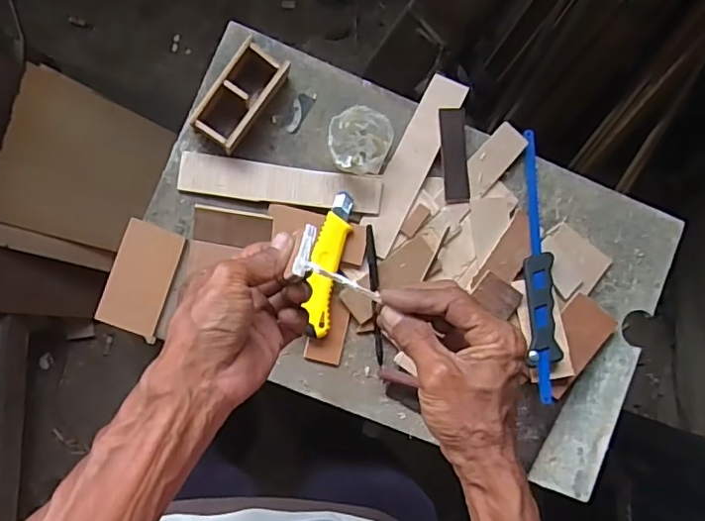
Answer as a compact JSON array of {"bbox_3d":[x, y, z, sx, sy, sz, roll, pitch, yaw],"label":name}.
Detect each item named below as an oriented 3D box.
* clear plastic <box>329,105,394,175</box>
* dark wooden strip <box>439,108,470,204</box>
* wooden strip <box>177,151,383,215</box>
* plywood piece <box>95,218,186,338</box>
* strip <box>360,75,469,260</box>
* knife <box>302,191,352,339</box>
[{"bbox_3d":[0.007,-0.124,0.617,0.068,0.046,0.066,0,88,-8],"label":"clear plastic"},{"bbox_3d":[0.114,-0.116,0.642,0.032,0.007,0.104,-2,88,-8],"label":"dark wooden strip"},{"bbox_3d":[-0.077,-0.083,0.625,0.216,0.009,0.043,6,87,-3],"label":"wooden strip"},{"bbox_3d":[-0.222,0.017,0.605,0.062,0.009,0.108,18,86,-7],"label":"plywood piece"},{"bbox_3d":[0.066,-0.108,0.637,0.043,0.009,0.209,27,84,6],"label":"strip"},{"bbox_3d":[-0.027,0.004,0.608,0.034,0.015,0.152,13,86,-7],"label":"knife"}]

